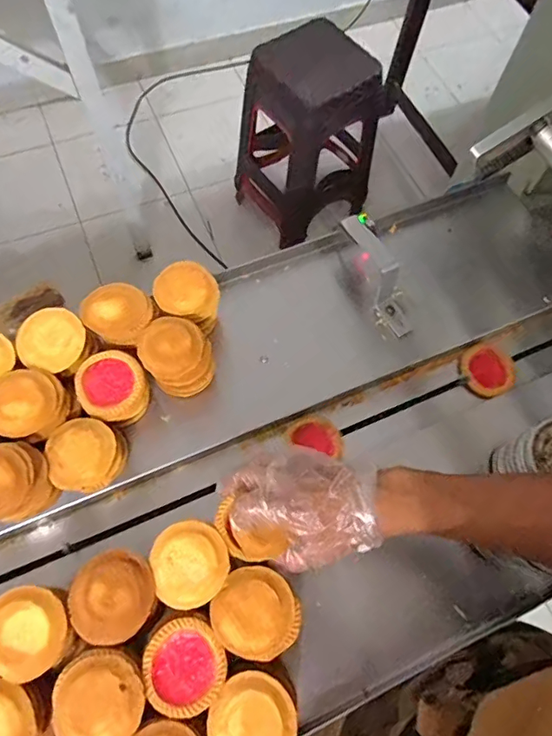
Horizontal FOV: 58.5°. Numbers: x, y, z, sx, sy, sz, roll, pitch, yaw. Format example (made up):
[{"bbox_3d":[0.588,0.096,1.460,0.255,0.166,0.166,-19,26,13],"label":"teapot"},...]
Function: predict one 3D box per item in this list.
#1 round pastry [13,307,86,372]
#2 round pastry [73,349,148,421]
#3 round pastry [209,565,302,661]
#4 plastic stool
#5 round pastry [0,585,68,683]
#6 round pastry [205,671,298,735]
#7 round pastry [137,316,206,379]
[{"bbox_3d":[-0.245,-0.029,0.539,0.069,0.016,0.069,1,81,-8],"label":"round pastry"},{"bbox_3d":[-0.177,0.019,0.531,0.070,0.029,0.065,1,66,-3],"label":"round pastry"},{"bbox_3d":[-0.017,0.214,0.432,0.075,0.013,0.069,1,66,-3],"label":"round pastry"},{"bbox_3d":[0.111,-0.702,1.467,0.349,0.520,0.312,-33,72,-17],"label":"plastic stool"},{"bbox_3d":[-0.214,0.224,0.416,0.065,0.018,0.069,1,66,-3],"label":"round pastry"},{"bbox_3d":[-0.020,0.285,0.396,0.068,0.014,0.065,-34,72,-17],"label":"round pastry"},{"bbox_3d":[-0.115,-0.024,0.540,0.068,0.021,0.063,1,66,-3],"label":"round pastry"}]

